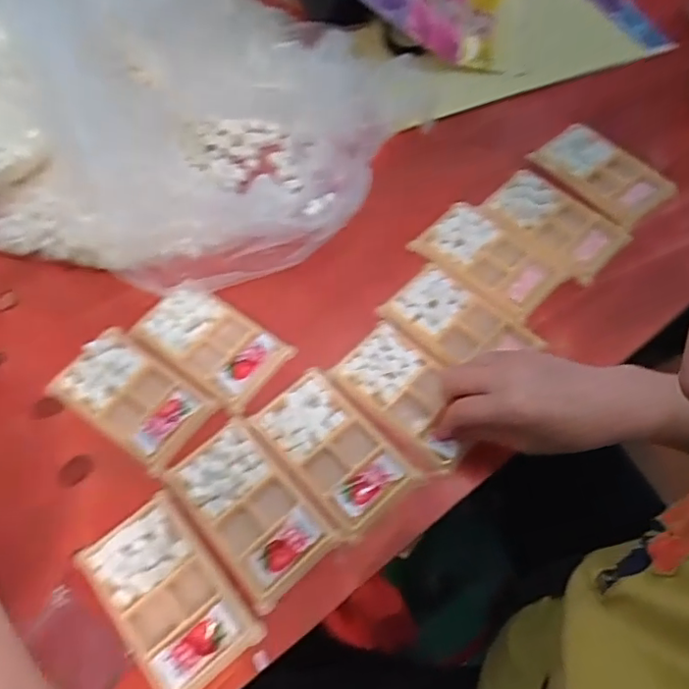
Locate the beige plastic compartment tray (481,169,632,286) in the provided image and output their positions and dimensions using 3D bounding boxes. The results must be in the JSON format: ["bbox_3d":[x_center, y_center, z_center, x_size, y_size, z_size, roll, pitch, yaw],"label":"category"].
[{"bbox_3d":[0.212,-0.126,0.588,0.083,0.009,0.136,-41,68,-19],"label":"beige plastic compartment tray"}]

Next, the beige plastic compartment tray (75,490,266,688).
[{"bbox_3d":[-0.132,0.183,0.428,0.079,0.014,0.135,-37,66,-17],"label":"beige plastic compartment tray"}]

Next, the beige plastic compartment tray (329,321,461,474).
[{"bbox_3d":[0.056,0.044,0.500,0.073,0.014,0.129,-39,67,-18],"label":"beige plastic compartment tray"}]

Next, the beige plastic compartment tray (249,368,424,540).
[{"bbox_3d":[-0.010,0.082,0.476,0.080,0.012,0.129,-39,67,-18],"label":"beige plastic compartment tray"}]

